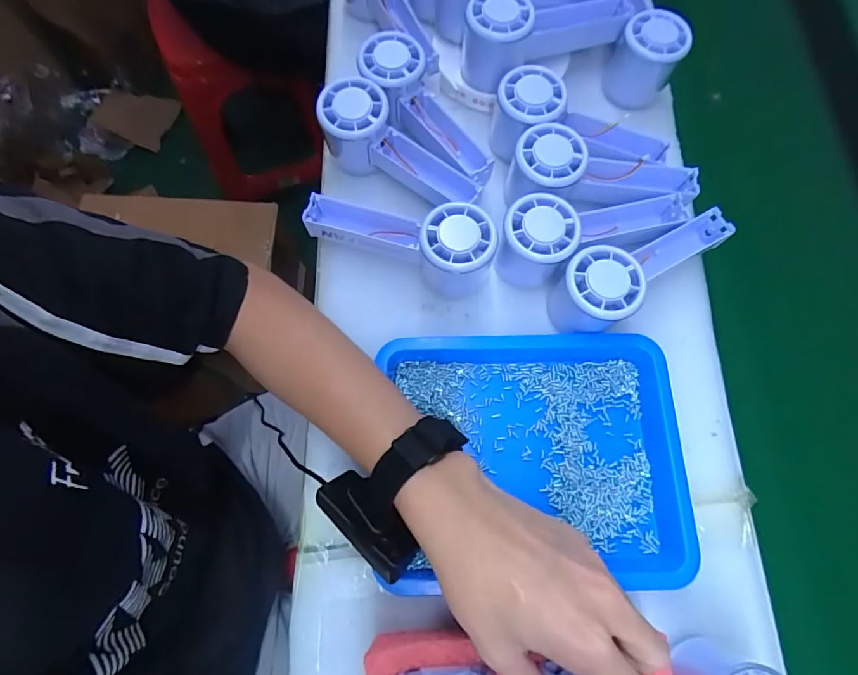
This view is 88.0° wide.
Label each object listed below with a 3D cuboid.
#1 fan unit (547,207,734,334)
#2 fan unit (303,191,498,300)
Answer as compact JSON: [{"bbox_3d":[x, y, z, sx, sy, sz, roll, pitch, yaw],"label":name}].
[{"bbox_3d":[0.167,-0.059,0.354,0.153,0.054,0.054,-34,76,-10],"label":"fan unit"},{"bbox_3d":[-0.023,-0.082,0.360,0.151,0.062,0.049,19,73,5],"label":"fan unit"}]

